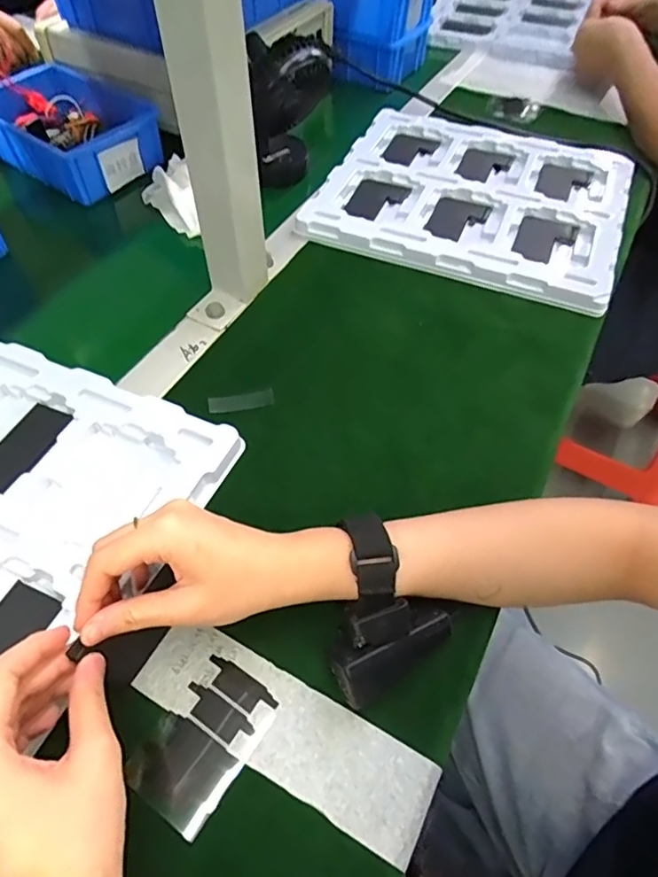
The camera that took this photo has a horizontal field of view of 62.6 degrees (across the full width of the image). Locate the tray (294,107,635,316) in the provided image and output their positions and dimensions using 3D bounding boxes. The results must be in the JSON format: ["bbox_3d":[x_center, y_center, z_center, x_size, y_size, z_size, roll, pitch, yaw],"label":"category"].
[{"bbox_3d":[0.157,-0.266,0.591,0.306,0.033,0.265,20,57,12],"label":"tray"}]

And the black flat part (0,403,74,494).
[{"bbox_3d":[-0.234,0.005,0.399,0.056,0.009,0.078,22,57,13],"label":"black flat part"}]

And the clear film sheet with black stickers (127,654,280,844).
[{"bbox_3d":[-0.068,0.164,0.298,0.052,0.004,0.076,30,59,19],"label":"clear film sheet with black stickers"}]

